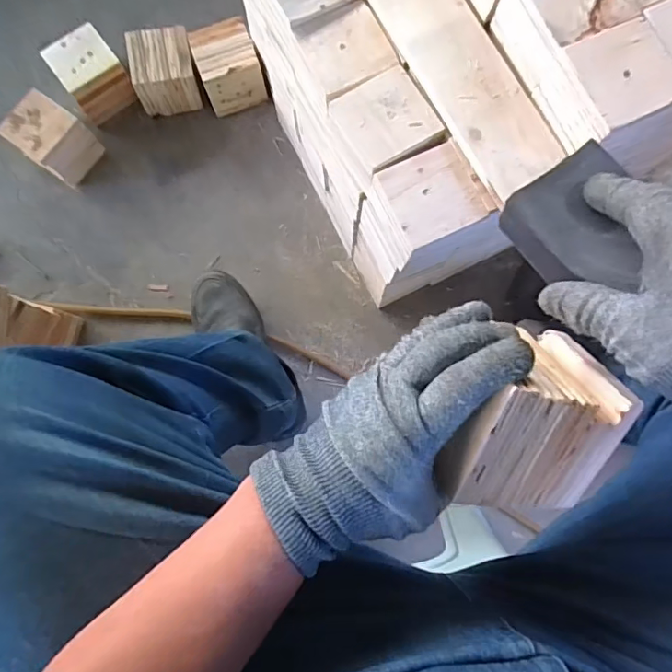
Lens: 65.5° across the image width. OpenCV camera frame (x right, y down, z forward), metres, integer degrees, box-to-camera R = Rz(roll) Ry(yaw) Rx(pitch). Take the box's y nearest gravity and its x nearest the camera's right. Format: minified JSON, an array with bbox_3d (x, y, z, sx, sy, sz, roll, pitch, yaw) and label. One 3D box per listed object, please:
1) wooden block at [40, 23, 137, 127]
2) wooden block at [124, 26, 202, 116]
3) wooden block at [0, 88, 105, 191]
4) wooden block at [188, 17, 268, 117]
[{"bbox_3d":[-0.398,-0.425,0.865,0.096,0.091,0.108,-35,82,-4],"label":"wooden block"},{"bbox_3d":[-0.279,-0.434,0.869,0.099,0.091,0.102,-11,81,-1],"label":"wooden block"},{"bbox_3d":[-0.450,-0.310,0.838,0.105,0.092,0.093,32,83,5],"label":"wooden block"},{"bbox_3d":[-0.177,-0.443,0.864,0.094,0.092,0.113,-19,81,-2],"label":"wooden block"}]

